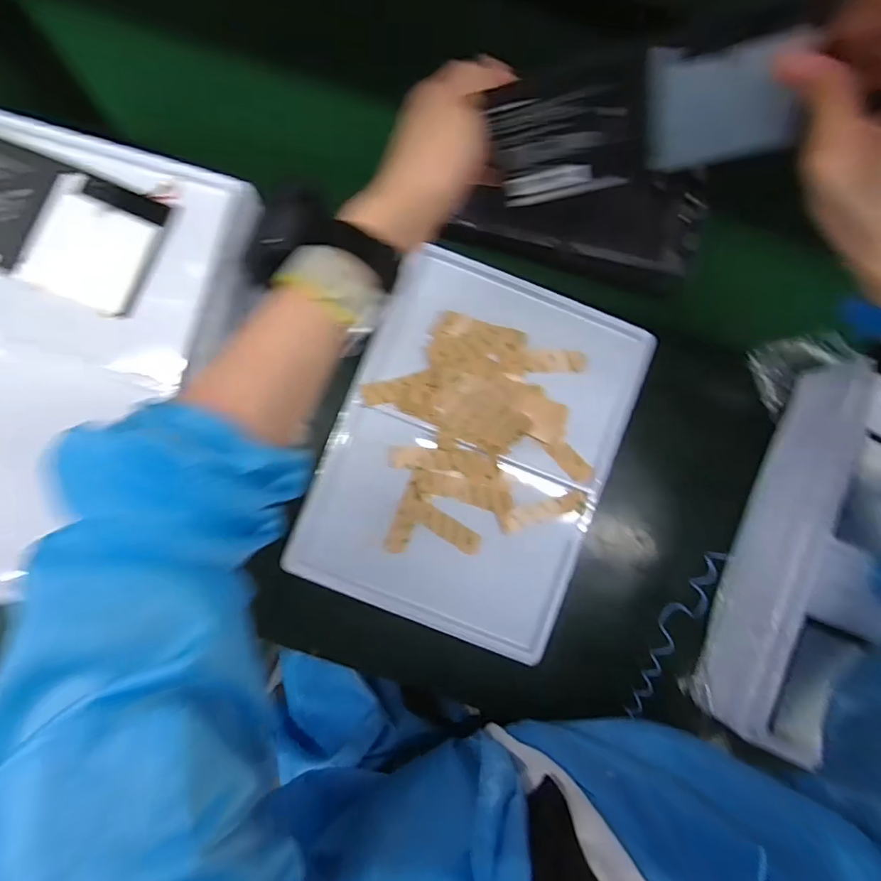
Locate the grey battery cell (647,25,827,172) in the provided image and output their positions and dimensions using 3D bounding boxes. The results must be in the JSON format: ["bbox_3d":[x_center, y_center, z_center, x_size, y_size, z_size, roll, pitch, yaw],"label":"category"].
[{"bbox_3d":[0.160,-0.190,0.284,0.078,0.069,0.004,3,63,24],"label":"grey battery cell"}]

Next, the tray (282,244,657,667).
[{"bbox_3d":[0.032,0.004,0.457,0.249,0.026,0.331,22,82,-1],"label":"tray"}]

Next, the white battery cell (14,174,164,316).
[{"bbox_3d":[-0.249,-0.138,0.356,0.081,0.004,0.082,23,82,-1],"label":"white battery cell"}]

